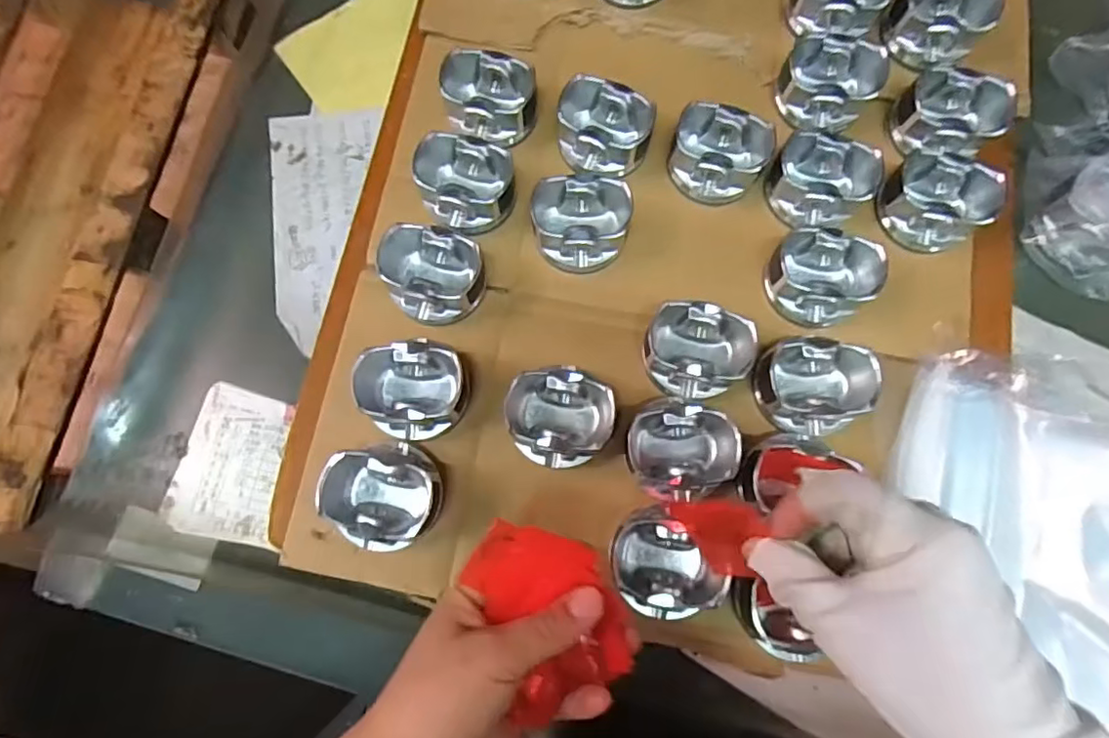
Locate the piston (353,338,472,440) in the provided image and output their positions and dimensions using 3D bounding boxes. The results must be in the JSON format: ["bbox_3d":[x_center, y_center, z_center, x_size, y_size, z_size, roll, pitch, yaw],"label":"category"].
[{"bbox_3d":[-0.096,0.015,0.409,0.075,0.043,0.067,0,78,1],"label":"piston"}]

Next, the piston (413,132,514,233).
[{"bbox_3d":[-0.064,-0.137,0.443,0.068,0.048,0.062,-4,78,0],"label":"piston"}]

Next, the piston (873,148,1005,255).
[{"bbox_3d":[0.281,-0.125,0.441,0.076,0.044,0.064,37,81,8],"label":"piston"}]

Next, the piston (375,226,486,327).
[{"bbox_3d":[-0.086,-0.068,0.427,0.072,0.046,0.067,-14,78,-2],"label":"piston"}]

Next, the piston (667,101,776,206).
[{"bbox_3d":[0.125,-0.161,0.452,0.076,0.043,0.063,20,79,5],"label":"piston"}]

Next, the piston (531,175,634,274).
[{"bbox_3d":[0.019,-0.107,0.440,0.073,0.042,0.067,3,78,1],"label":"piston"}]

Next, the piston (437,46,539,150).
[{"bbox_3d":[-0.048,-0.207,0.459,0.070,0.048,0.063,-9,78,-1],"label":"piston"}]

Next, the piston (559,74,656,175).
[{"bbox_3d":[0.039,-0.180,0.455,0.069,0.046,0.061,10,79,3],"label":"piston"}]

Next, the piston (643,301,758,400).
[{"bbox_3d":[0.101,-0.012,0.414,0.077,0.045,0.068,13,79,3],"label":"piston"}]

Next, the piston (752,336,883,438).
[{"bbox_3d":[0.178,0.014,0.405,0.070,0.043,0.062,-2,78,0],"label":"piston"}]

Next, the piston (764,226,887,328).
[{"bbox_3d":[0.190,-0.066,0.424,0.069,0.040,0.062,36,81,8],"label":"piston"}]

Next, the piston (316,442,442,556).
[{"bbox_3d":[-0.113,0.084,0.390,0.067,0.050,0.069,0,78,1],"label":"piston"}]

